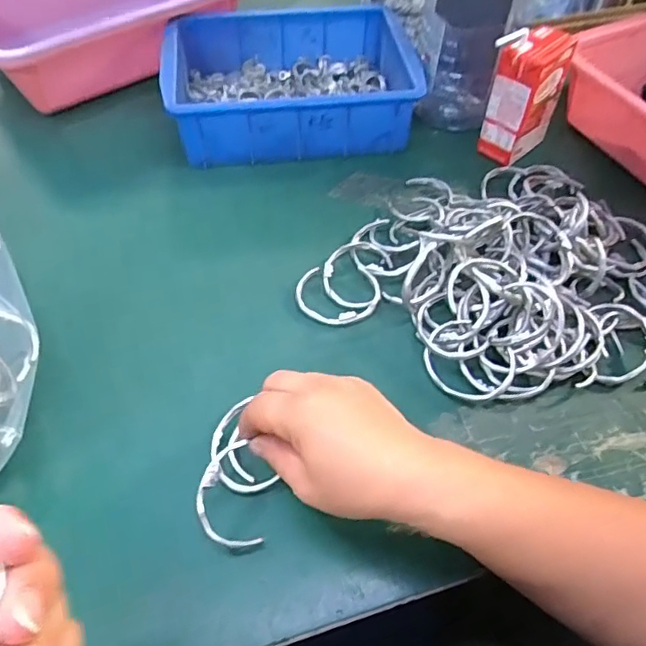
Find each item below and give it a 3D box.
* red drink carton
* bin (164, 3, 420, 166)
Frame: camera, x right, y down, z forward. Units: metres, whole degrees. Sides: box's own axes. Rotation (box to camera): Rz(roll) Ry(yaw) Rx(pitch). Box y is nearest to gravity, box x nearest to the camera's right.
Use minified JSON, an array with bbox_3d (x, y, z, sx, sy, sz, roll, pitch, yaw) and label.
[{"bbox_3d":[0.193,-0.217,0.536,0.075,0.111,0.046,-37,63,-26],"label":"red drink carton"},{"bbox_3d":[-0.033,-0.250,0.581,0.245,0.073,0.177,-5,54,-7],"label":"bin"}]

